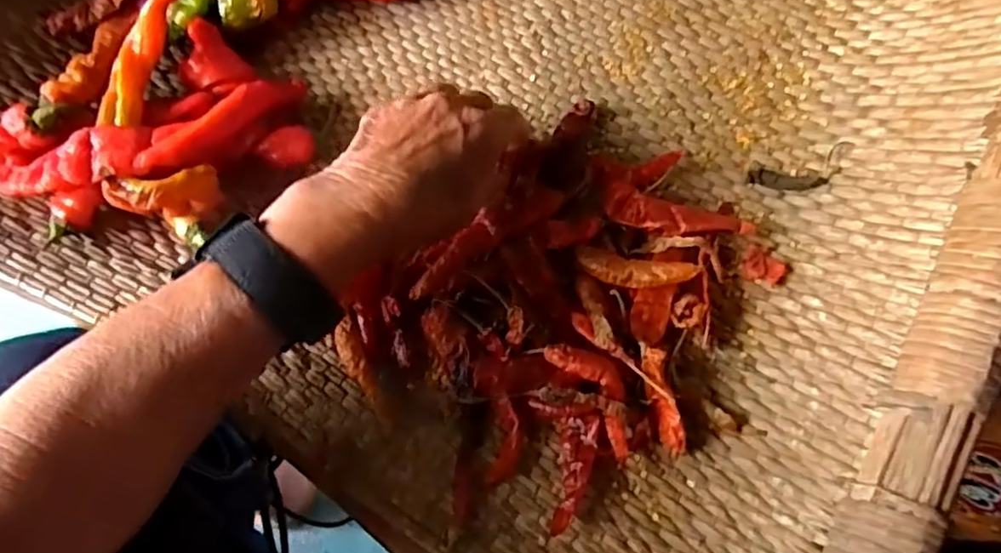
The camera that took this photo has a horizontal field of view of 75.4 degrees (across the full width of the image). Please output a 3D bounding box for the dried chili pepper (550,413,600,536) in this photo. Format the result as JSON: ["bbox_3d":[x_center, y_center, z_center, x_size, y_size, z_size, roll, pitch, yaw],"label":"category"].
[{"bbox_3d":[0.040,0.104,0.339,0.018,0.011,0.060,8,71,5],"label":"dried chili pepper"}]

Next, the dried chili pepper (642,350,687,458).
[{"bbox_3d":[0.087,0.066,0.346,0.011,0.016,0.057,-16,91,-7],"label":"dried chili pepper"}]

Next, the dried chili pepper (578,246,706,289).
[{"bbox_3d":[0.078,-0.003,0.373,0.068,0.010,0.020,9,67,20],"label":"dried chili pepper"}]

